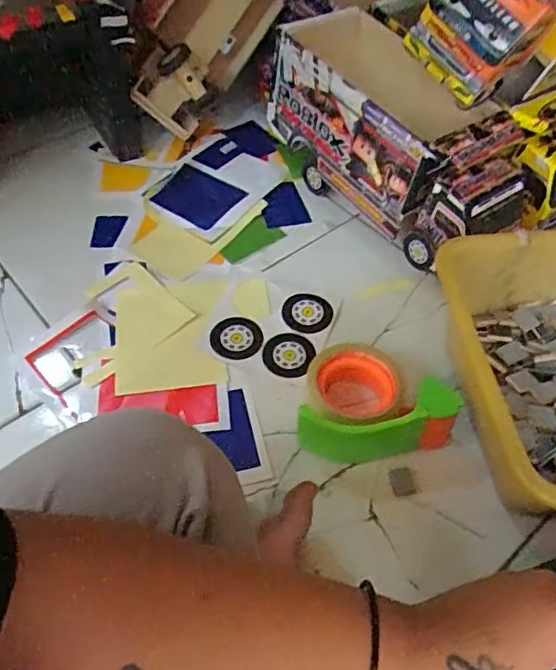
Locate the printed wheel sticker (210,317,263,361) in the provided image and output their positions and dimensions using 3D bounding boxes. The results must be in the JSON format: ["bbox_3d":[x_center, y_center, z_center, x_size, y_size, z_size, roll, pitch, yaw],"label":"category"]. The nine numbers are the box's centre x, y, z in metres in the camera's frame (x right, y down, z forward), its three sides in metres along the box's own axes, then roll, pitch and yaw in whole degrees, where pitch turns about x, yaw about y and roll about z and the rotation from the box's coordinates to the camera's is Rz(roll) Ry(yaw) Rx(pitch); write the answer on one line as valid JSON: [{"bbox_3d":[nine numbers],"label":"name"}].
[{"bbox_3d":[-0.045,0.003,0.624,0.055,0.006,0.050,-4,52,-5],"label":"printed wheel sticker"}]

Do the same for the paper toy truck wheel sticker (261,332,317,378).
[{"bbox_3d":[0.012,0.020,0.616,0.051,0.004,0.056,20,54,13],"label":"paper toy truck wheel sticker"}]

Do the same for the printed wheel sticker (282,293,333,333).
[{"bbox_3d":[0.034,-0.025,0.648,0.056,0.010,0.047,-7,52,-8],"label":"printed wheel sticker"}]

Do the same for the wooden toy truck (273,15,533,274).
[{"bbox_3d":[0.138,-0.226,0.694,0.131,0.185,0.317,-32,59,-24],"label":"wooden toy truck"}]

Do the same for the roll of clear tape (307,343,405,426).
[{"bbox_3d":[0.072,0.056,0.538,0.079,0.057,0.085,1,52,-1],"label":"roll of clear tape"}]

